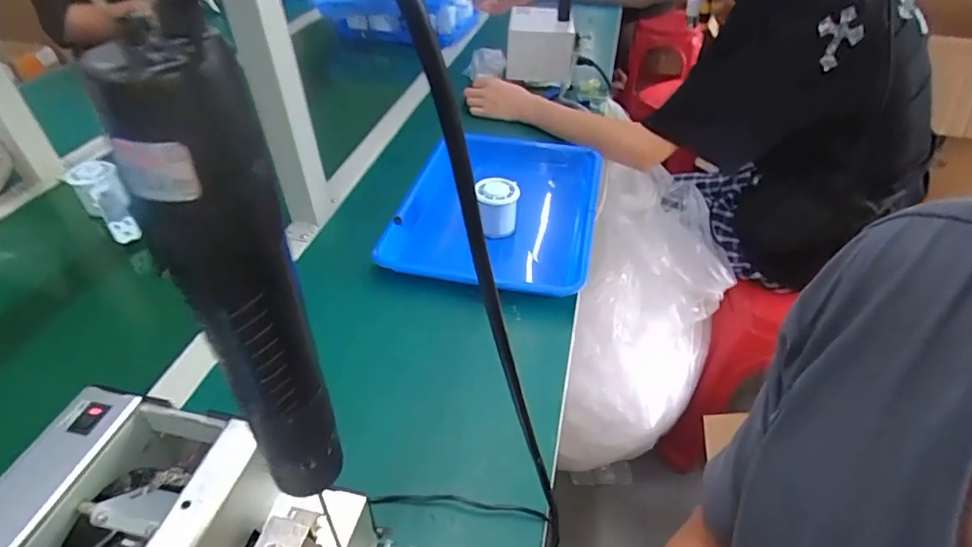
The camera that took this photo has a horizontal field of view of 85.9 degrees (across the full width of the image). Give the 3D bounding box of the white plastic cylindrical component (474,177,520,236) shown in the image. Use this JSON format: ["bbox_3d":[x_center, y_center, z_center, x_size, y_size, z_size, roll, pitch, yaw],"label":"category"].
[{"bbox_3d":[0.014,-0.081,0.676,0.053,0.077,0.044,-4,42,-4],"label":"white plastic cylindrical component"}]

